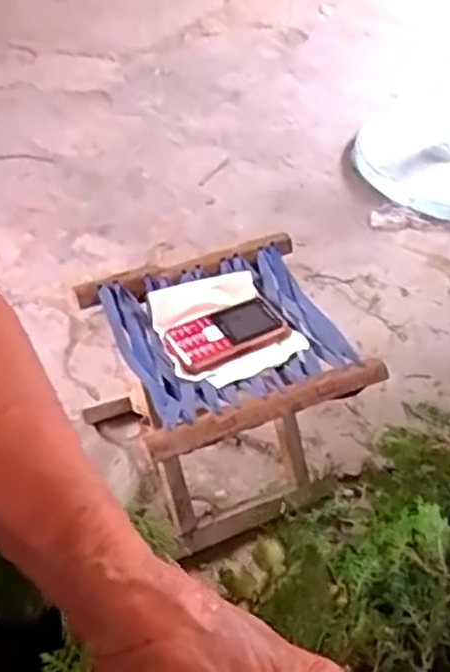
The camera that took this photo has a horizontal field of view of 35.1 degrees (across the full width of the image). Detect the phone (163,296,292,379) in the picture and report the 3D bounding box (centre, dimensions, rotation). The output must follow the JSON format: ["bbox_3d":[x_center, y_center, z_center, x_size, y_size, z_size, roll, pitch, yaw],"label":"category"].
[{"bbox_3d":[0.003,-0.002,0.728,0.129,0.009,0.063,-26,55,-28],"label":"phone"}]

